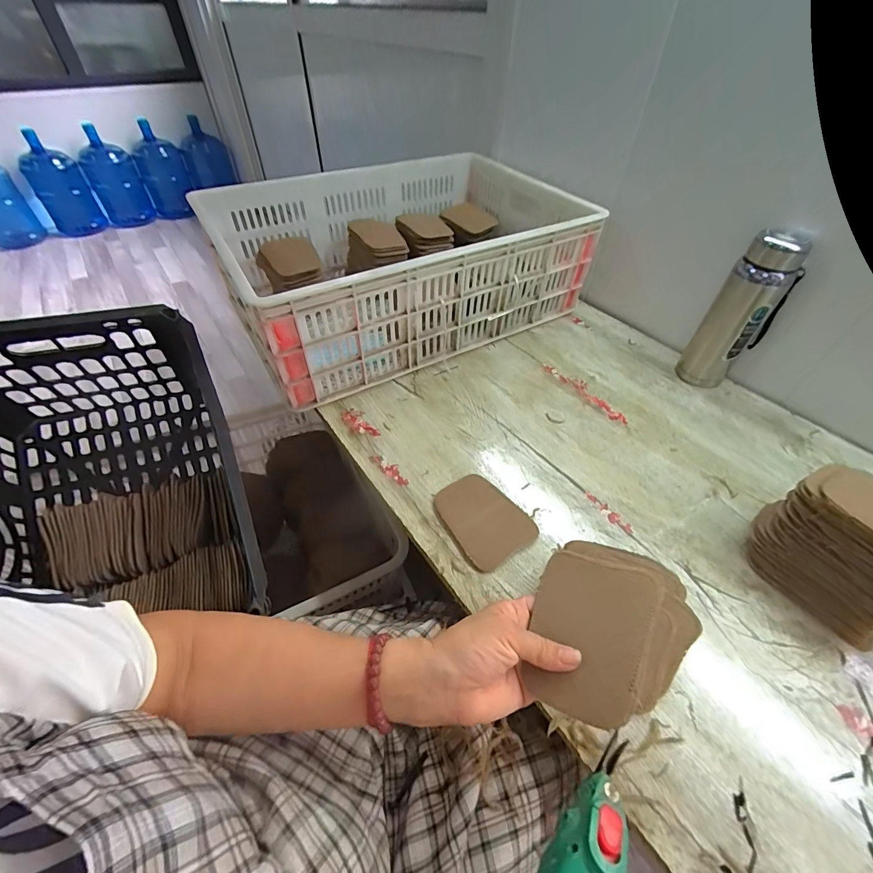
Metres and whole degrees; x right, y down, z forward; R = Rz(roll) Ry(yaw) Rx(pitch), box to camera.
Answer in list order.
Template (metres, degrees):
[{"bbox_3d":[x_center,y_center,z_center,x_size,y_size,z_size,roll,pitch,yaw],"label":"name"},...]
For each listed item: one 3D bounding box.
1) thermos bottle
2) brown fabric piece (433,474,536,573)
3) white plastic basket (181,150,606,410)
[{"bbox_3d":[0.451,-0.178,0.586,0.057,0.223,0.069,-24,53,-22],"label":"thermos bottle"},{"bbox_3d":[0.056,0.096,0.474,0.088,0.005,0.113,-27,55,-25],"label":"brown fabric piece"},{"bbox_3d":[-0.061,-0.343,0.745,0.618,0.190,0.447,-24,53,-22],"label":"white plastic basket"}]

